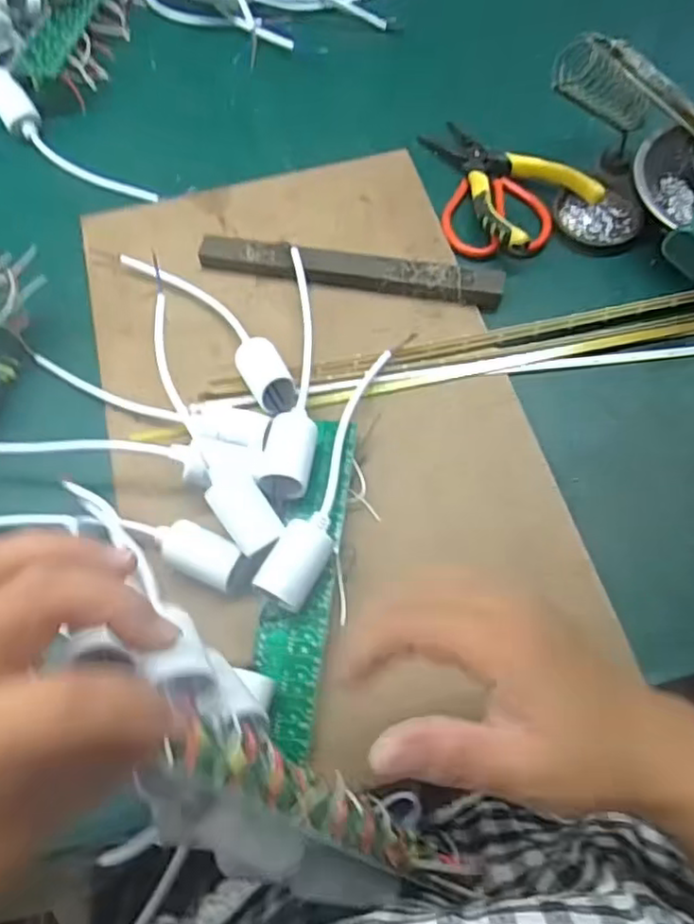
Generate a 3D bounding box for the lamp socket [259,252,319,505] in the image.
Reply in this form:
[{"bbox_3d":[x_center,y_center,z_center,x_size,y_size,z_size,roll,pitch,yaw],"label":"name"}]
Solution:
[{"bbox_3d":[-0.032,-0.059,0.417,0.029,0.033,0.181,1,66,1],"label":"lamp socket"}]

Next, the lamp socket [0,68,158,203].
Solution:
[{"bbox_3d":[-0.229,-0.258,0.521,0.176,0.031,0.031,37,71,16],"label":"lamp socket"}]

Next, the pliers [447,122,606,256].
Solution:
[{"bbox_3d":[0.110,-0.216,0.492,0.083,0.025,0.140,-35,70,-14],"label":"pliers"}]

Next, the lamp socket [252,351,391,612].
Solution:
[{"bbox_3d":[-0.003,0.005,0.386,0.028,0.036,0.176,20,68,10],"label":"lamp socket"}]

